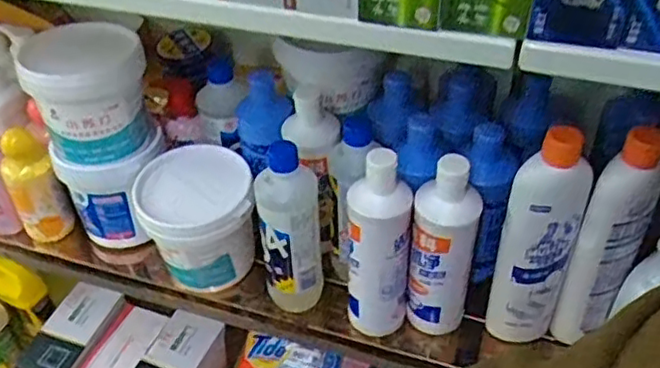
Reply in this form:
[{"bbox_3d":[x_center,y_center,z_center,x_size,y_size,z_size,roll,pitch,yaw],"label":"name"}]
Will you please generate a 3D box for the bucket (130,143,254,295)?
[{"bbox_3d":[-0.143,0.044,0.735,0.115,0.138,0.114,-2,42,1],"label":"bucket"}]

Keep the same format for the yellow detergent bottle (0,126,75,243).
[{"bbox_3d":[-0.356,0.006,0.787,0.059,0.137,0.053,-21,45,-19],"label":"yellow detergent bottle"}]

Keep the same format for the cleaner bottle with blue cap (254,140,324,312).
[{"bbox_3d":[-0.043,0.032,0.697,0.061,0.185,0.105,-5,42,-3],"label":"cleaner bottle with blue cap"}]

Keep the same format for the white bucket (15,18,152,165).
[{"bbox_3d":[-0.260,-0.102,0.716,0.097,0.125,0.105,-2,42,1],"label":"white bucket"}]

